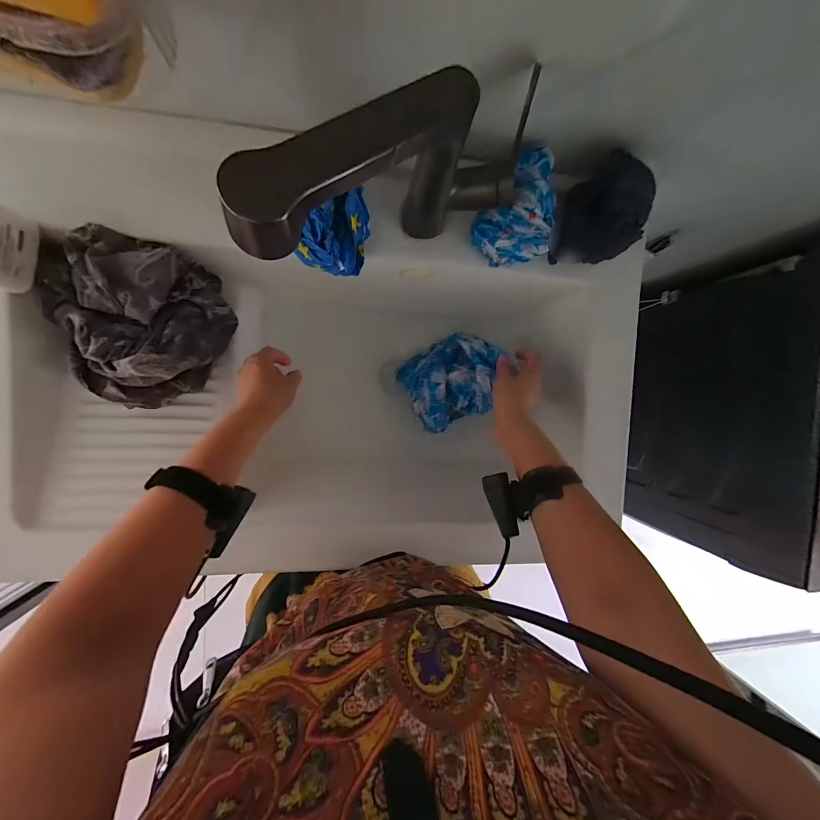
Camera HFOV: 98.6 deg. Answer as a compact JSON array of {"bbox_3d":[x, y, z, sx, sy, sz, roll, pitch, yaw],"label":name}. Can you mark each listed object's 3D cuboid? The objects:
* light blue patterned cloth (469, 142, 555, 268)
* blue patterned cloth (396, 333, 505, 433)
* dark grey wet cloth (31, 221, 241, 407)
[{"bbox_3d":[0.121,-0.232,0.411,0.078,0.077,0.109,9,92,-9],"label":"light blue patterned cloth"},{"bbox_3d":[0.067,-0.044,0.544,0.138,0.097,0.125,-25,97,-6],"label":"blue patterned cloth"},{"bbox_3d":[-0.323,-0.107,0.406,0.185,0.083,0.179,29,89,-9],"label":"dark grey wet cloth"}]

